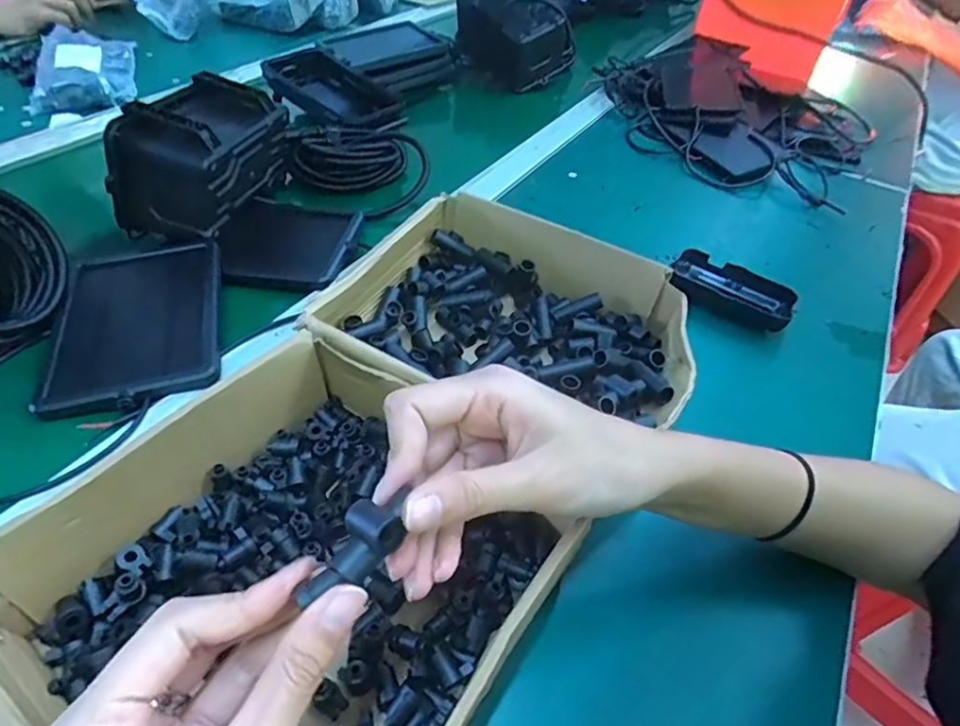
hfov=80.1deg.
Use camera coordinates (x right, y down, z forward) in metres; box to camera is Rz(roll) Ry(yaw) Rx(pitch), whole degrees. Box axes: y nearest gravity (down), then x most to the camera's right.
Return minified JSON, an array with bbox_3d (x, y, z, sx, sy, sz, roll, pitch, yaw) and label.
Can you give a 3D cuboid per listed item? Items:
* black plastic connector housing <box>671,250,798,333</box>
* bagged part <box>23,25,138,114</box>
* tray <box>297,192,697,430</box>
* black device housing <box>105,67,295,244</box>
[{"bbox_3d":[0.229,-0.066,0.527,0.110,0.033,0.044,29,50,22],"label":"black plastic connector housing"},{"bbox_3d":[-0.513,-0.381,0.744,0.110,0.034,0.186,-12,47,-17],"label":"bagged part"},{"bbox_3d":[0.022,-0.022,0.422,0.248,0.071,0.205,23,48,17],"label":"tray"},{"bbox_3d":[-0.251,-0.198,0.530,0.084,0.093,0.162,10,45,5],"label":"black device housing"}]

